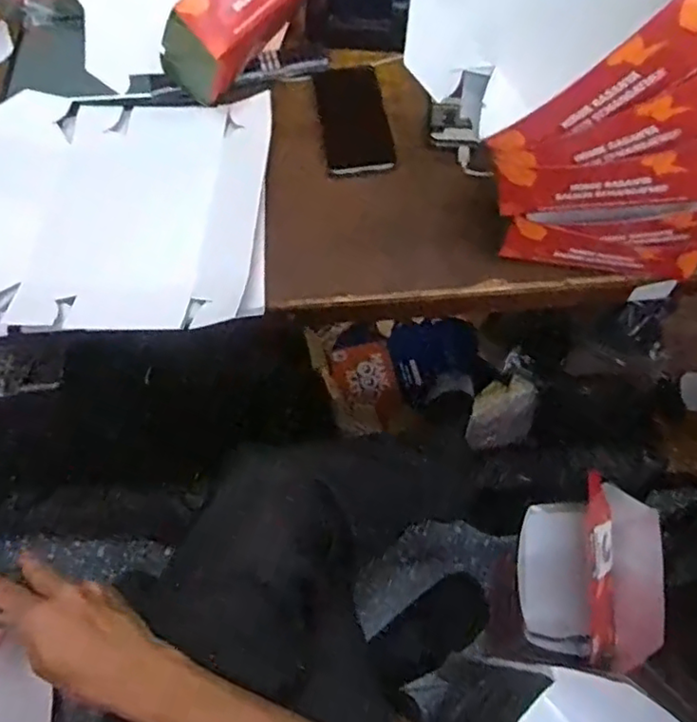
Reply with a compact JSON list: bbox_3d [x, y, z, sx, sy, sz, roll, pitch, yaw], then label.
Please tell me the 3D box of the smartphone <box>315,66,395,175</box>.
[{"bbox_3d":[0.005,-0.272,0.686,0.068,0.005,0.164,-13,63,10],"label":"smartphone"}]

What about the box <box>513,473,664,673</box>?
[{"bbox_3d":[0.325,0.295,0.857,0.162,0.156,0.238,3,62,3],"label":"box"}]

